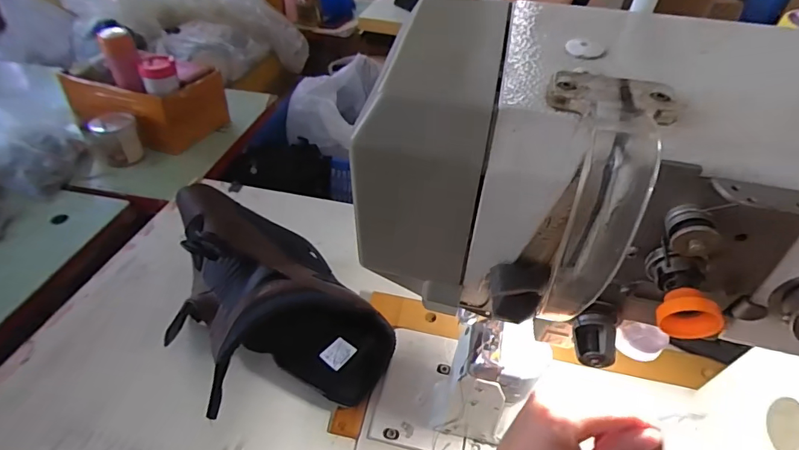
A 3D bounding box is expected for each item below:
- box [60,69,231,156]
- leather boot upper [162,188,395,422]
[{"bbox_3d":[-0.566,-0.284,1.056,0.252,0.123,0.212,16,42,15],"label":"box"},{"bbox_3d":[-0.168,0.077,0.546,0.208,0.181,0.311,-25,47,-29],"label":"leather boot upper"}]

